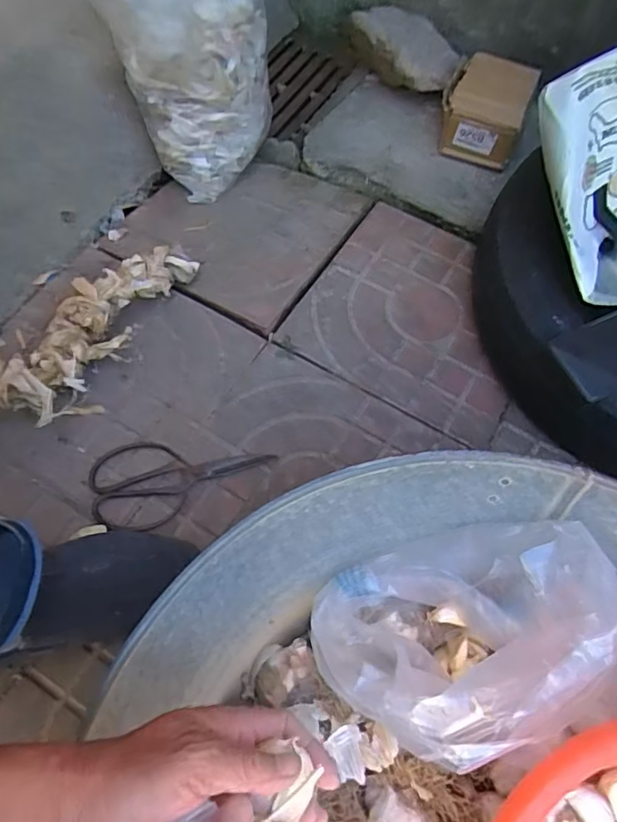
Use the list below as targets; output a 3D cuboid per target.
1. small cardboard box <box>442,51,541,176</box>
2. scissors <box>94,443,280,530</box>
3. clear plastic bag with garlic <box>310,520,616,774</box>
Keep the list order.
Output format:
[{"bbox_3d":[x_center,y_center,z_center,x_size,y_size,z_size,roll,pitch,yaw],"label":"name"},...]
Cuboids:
[{"bbox_3d":[0.260,-0.447,0.865,0.119,0.110,0.116,19,65,6],"label":"small cardboard box"},{"bbox_3d":[-0.141,0.075,0.647,0.200,0.008,0.100,-9,66,-7],"label":"scissors"},{"bbox_3d":[0.131,0.171,0.472,0.228,0.146,0.151,-19,68,-11],"label":"clear plastic bag with garlic"}]

